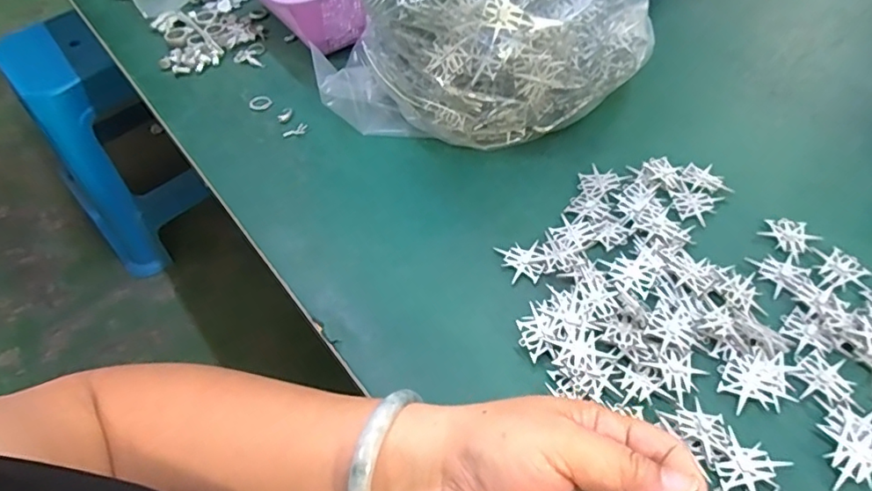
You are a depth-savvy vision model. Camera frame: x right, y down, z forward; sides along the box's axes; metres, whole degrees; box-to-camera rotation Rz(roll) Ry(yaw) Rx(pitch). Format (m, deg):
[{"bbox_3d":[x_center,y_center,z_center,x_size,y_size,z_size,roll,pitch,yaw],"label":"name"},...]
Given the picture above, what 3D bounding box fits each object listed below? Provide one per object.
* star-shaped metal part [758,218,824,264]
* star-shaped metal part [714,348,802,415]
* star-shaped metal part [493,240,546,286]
[{"bbox_3d":[0.254,-0.006,0.387,0.034,0.005,0.033,-33,56,-20],"label":"star-shaped metal part"},{"bbox_3d":[0.191,0.080,0.317,0.044,0.005,0.032,-22,53,-12],"label":"star-shaped metal part"},{"bbox_3d":[0.062,0.012,0.386,0.029,0.004,0.032,-12,51,-4],"label":"star-shaped metal part"}]

